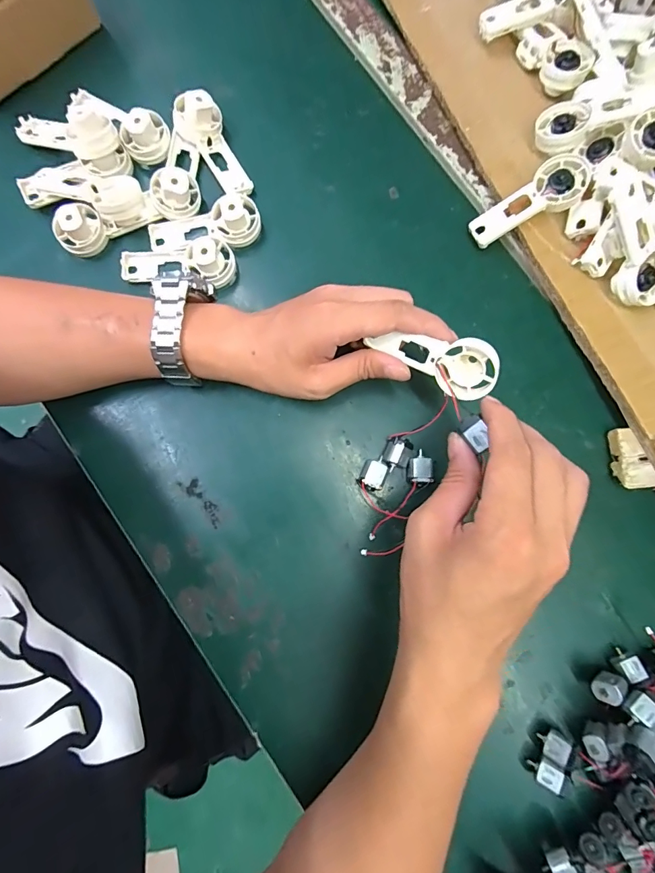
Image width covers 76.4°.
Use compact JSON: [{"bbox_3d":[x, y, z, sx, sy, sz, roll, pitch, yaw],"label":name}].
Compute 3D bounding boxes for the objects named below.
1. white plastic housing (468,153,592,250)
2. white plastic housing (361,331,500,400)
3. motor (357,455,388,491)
[{"bbox_3d":[0.165,-0.191,0.339,0.096,0.015,0.038,-29,81,12],"label":"white plastic housing"},{"bbox_3d":[0.071,-0.053,0.283,0.084,0.041,0.021,15,35,0],"label":"white plastic housing"},{"bbox_3d":[0.037,0.030,0.334,0.020,0.016,0.027,25,80,3],"label":"motor"}]

